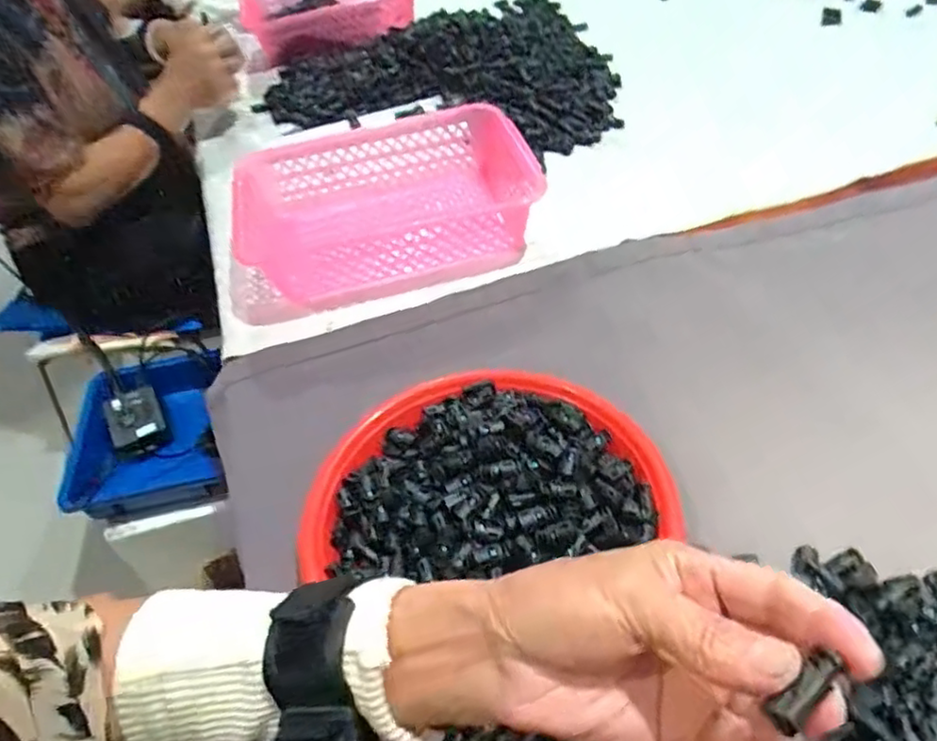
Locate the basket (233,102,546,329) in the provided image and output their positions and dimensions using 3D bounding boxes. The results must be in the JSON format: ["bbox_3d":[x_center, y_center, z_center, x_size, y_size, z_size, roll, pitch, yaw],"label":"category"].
[{"bbox_3d":[-0.094,-0.172,0.722,0.343,0.101,0.221,-14,48,-6],"label":"basket"}]

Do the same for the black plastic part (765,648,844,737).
[{"bbox_3d":[0.097,0.092,0.187,0.023,0.007,0.009,-39,54,-10],"label":"black plastic part"}]

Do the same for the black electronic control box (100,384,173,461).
[{"bbox_3d":[-0.477,0.074,0.942,0.081,0.042,0.093,-25,50,-15],"label":"black electronic control box"}]

